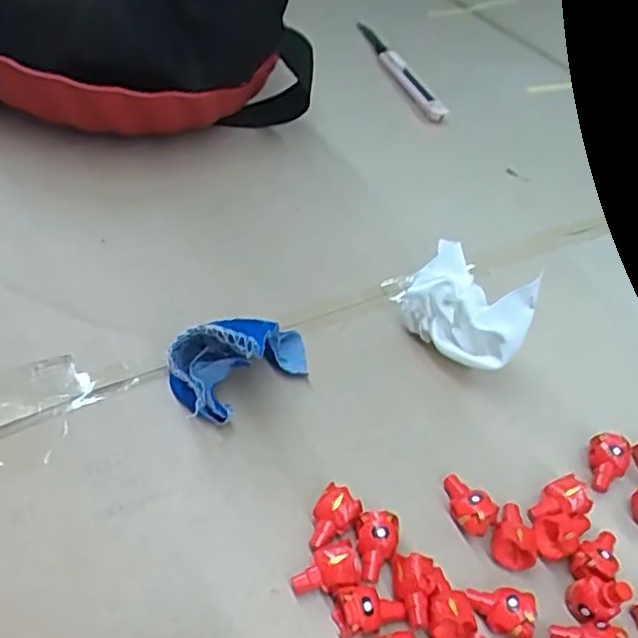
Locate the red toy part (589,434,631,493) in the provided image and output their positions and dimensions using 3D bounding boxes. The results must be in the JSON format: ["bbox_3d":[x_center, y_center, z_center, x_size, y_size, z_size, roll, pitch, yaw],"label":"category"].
[{"bbox_3d":[0.126,0.063,0.300,0.017,0.015,0.022,34,52,23],"label":"red toy part"}]

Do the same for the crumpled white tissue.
[{"bbox_3d":[0.072,-0.005,0.333,0.062,0.050,0.042,33,52,22],"label":"crumpled white tissue"}]

